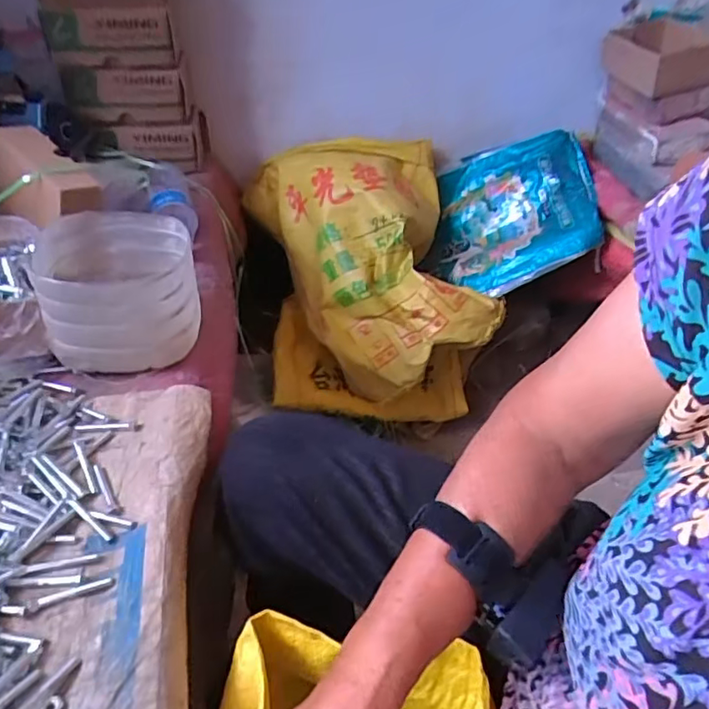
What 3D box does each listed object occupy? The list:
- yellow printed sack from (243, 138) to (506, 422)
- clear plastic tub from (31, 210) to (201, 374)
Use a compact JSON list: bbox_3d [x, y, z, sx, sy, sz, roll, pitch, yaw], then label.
[{"bbox_3d":[0.028,-0.145,1.101,0.400,0.385,0.394,-8,41,-9],"label":"yellow printed sack"},{"bbox_3d":[-0.257,-0.065,0.630,0.160,0.119,0.150,-12,42,-16],"label":"clear plastic tub"}]

